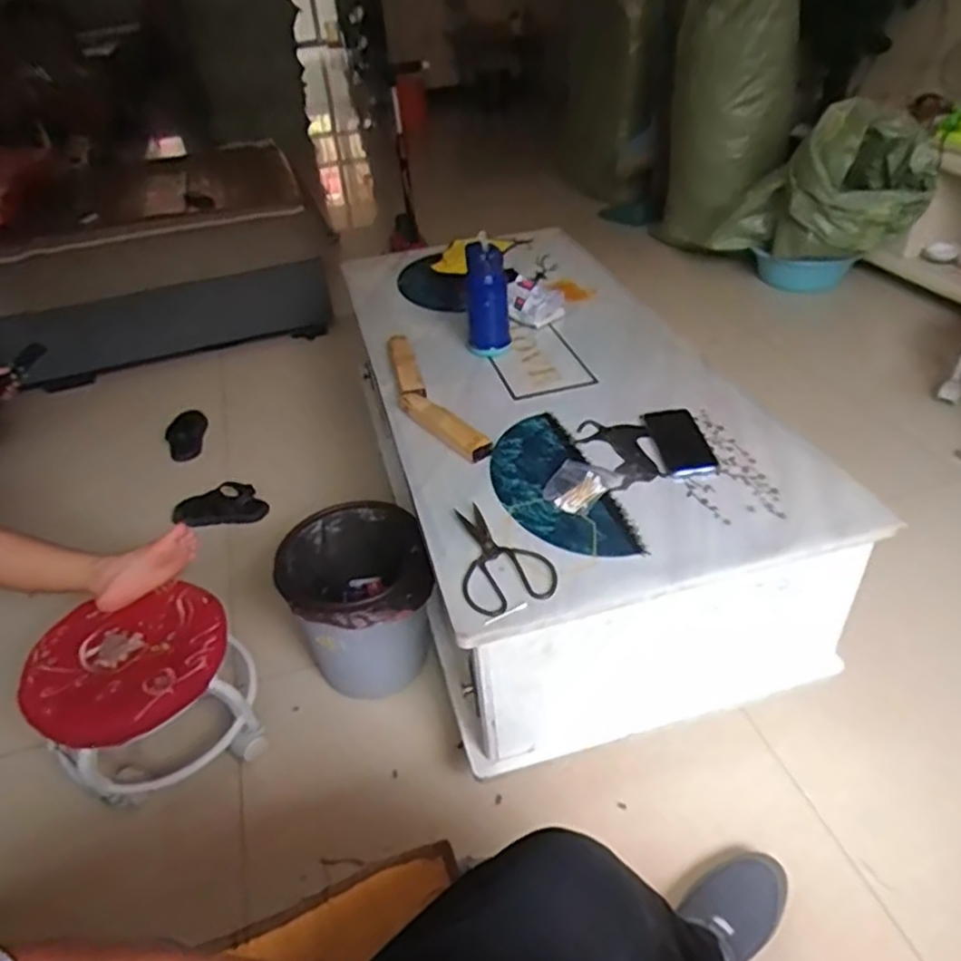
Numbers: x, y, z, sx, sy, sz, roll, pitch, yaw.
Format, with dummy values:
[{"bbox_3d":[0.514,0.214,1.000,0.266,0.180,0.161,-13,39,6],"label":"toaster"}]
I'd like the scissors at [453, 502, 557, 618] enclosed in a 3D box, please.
[{"bbox_3d":[0.013,0.093,0.895,0.116,0.008,0.191,-18,40,-15],"label":"scissors"}]

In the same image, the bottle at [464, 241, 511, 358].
[{"bbox_3d":[0.012,-0.328,1.299,0.077,0.219,0.077,-4,38,2],"label":"bottle"}]

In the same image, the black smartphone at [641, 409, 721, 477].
[{"bbox_3d":[0.302,-0.059,1.070,0.076,0.007,0.162,-6,38,0],"label":"black smartphone"}]

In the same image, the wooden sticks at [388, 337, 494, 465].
[{"bbox_3d":[-0.100,-0.147,1.210,0.080,0.031,0.415,-18,40,-16],"label":"wooden sticks"}]

